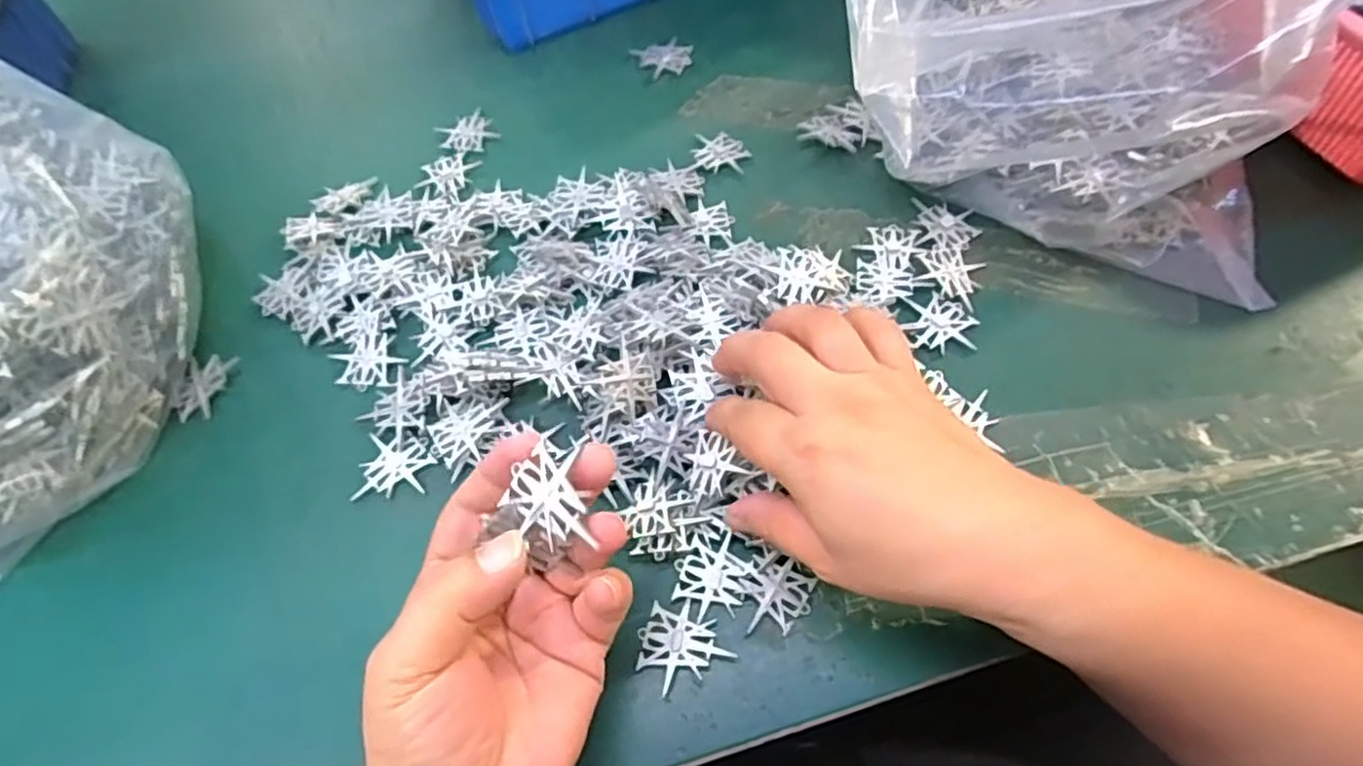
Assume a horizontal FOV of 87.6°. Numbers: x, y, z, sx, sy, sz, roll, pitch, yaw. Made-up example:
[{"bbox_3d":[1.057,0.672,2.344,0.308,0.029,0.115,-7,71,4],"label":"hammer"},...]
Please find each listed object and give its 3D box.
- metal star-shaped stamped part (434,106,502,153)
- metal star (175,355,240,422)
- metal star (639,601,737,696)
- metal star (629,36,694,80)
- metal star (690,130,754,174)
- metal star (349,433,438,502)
[{"bbox_3d":[-0.137,-0.158,0.450,0.035,0.004,0.029,-32,64,-14],"label":"metal star-shaped stamped part"},{"bbox_3d":[-0.248,0.002,0.368,0.023,0.007,0.036,2,62,4],"label":"metal star"},{"bbox_3d":[-0.002,0.108,0.294,0.034,0.007,0.033,-32,59,-9],"label":"metal star"},{"bbox_3d":[-0.010,-0.218,0.474,0.035,0.006,0.038,-25,63,-10],"label":"metal star"},{"bbox_3d":[0.023,-0.139,0.426,0.036,0.004,0.030,21,65,14],"label":"metal star"},{"bbox_3d":[-0.137,0.041,0.341,0.034,0.007,0.030,0,61,3],"label":"metal star"}]

